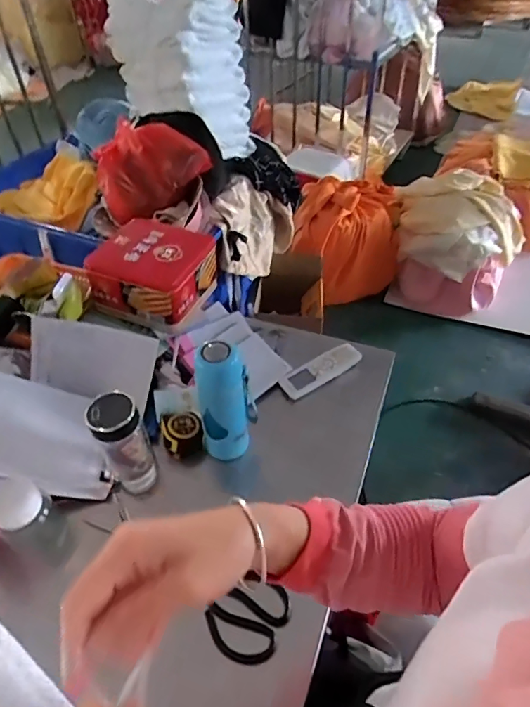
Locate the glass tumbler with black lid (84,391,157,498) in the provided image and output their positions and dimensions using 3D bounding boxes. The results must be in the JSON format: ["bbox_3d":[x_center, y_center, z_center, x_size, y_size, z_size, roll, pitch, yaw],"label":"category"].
[{"bbox_3d":[-0.200,0.134,0.682,0.068,0.191,0.077,-19,47,-16],"label":"glass tumbler with black lid"}]

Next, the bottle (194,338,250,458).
[{"bbox_3d":[-0.063,0.077,0.713,0.075,0.207,0.063,-9,45,-7],"label":"bottle"}]

